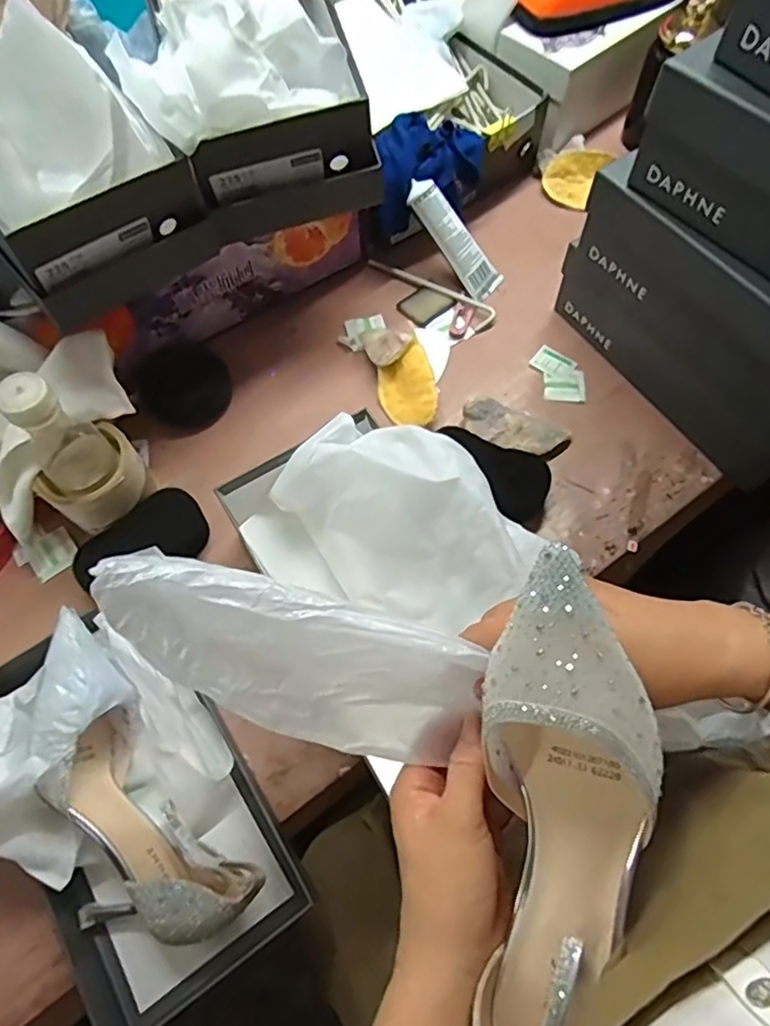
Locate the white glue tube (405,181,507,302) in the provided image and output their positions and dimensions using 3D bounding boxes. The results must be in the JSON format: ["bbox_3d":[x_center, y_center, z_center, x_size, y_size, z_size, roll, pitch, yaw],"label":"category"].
[{"bbox_3d":[0.081,-0.309,0.691,0.147,0.021,0.045,45,68,-25],"label":"white glue tube"}]

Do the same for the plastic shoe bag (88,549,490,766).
[{"bbox_3d":[-0.051,0.079,0.325,0.204,0.070,0.065,21,67,-6],"label":"plastic shoe bag"}]

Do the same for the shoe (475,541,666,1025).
[{"bbox_3d":[0.085,0.150,0.274,0.082,0.088,0.257,5,93,4],"label":"shoe"}]

